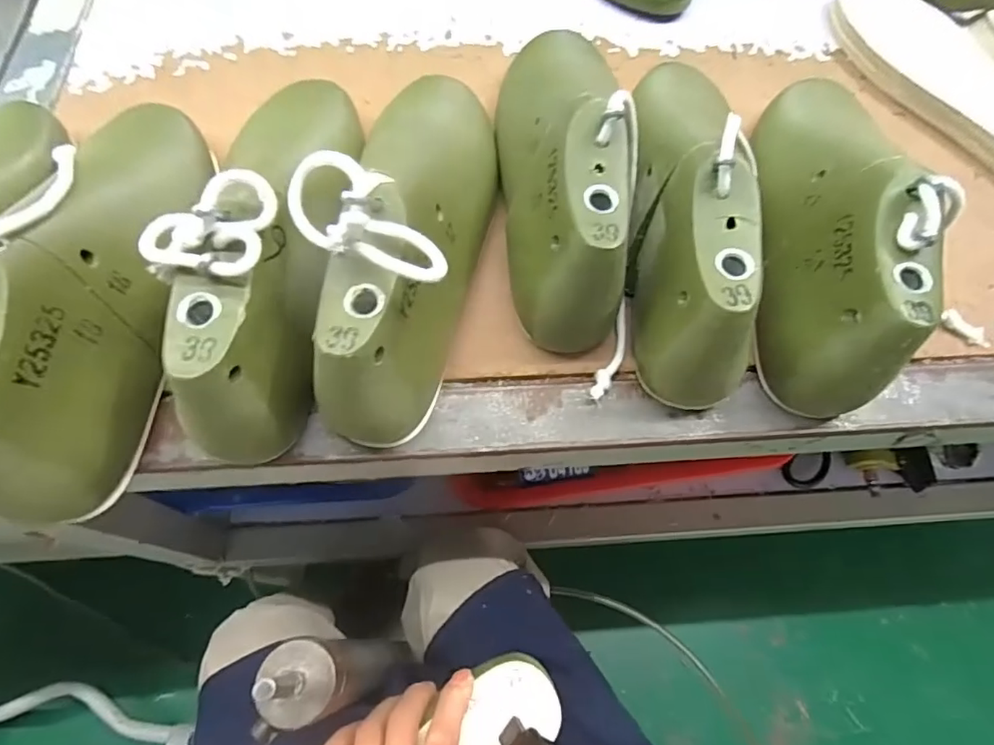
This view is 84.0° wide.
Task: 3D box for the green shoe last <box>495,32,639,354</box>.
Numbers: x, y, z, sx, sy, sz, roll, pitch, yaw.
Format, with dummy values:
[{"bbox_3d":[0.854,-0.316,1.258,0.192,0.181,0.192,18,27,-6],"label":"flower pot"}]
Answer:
[{"bbox_3d":[0.042,-0.143,0.330,0.078,0.095,0.256,1,65,-2],"label":"green shoe last"}]

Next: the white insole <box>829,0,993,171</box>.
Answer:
[{"bbox_3d":[0.360,-0.215,0.424,0.084,0.018,0.251,-27,71,-7],"label":"white insole"}]

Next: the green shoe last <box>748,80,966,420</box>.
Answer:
[{"bbox_3d":[0.198,-0.105,0.317,0.077,0.098,0.256,13,65,4],"label":"green shoe last"}]

